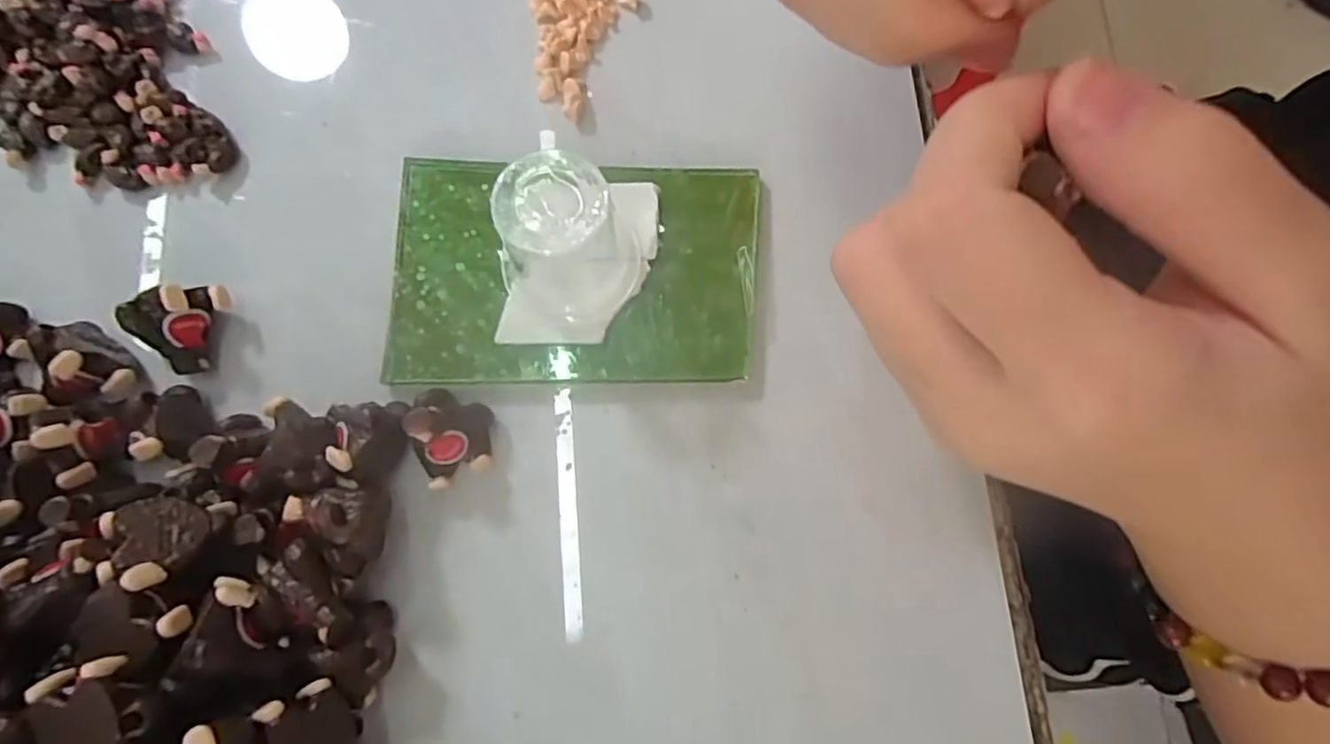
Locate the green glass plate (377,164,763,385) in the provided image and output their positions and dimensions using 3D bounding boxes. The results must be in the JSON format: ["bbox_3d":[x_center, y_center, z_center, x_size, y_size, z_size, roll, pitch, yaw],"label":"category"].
[{"bbox_3d":[-0.026,-0.028,0.194,0.103,0.006,0.067,3,77,0],"label":"green glass plate"}]

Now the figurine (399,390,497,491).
[{"bbox_3d":[-0.057,0.016,0.177,0.020,0.021,0.025,-8,77,-3],"label":"figurine"}]

